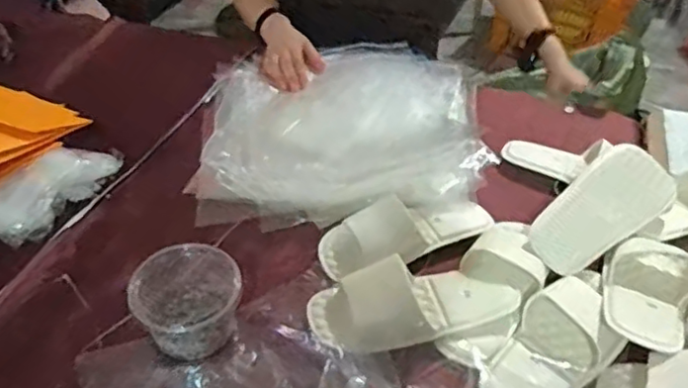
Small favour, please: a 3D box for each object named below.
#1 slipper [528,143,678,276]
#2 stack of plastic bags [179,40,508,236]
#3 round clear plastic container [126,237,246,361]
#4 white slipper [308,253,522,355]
[{"bbox_3d":[0.322,0.018,0.778,0.217,0.070,0.086,-29,50,-29],"label":"slipper"},{"bbox_3d":[-0.002,-0.125,0.952,0.420,0.062,0.424,2,42,1],"label":"stack of plastic bags"},{"bbox_3d":[-0.164,0.118,0.675,0.108,0.087,0.095,-22,47,-23],"label":"round clear plastic container"},{"bbox_3d":[0.080,0.118,0.701,0.235,0.048,0.097,-6,43,-8],"label":"white slipper"}]

